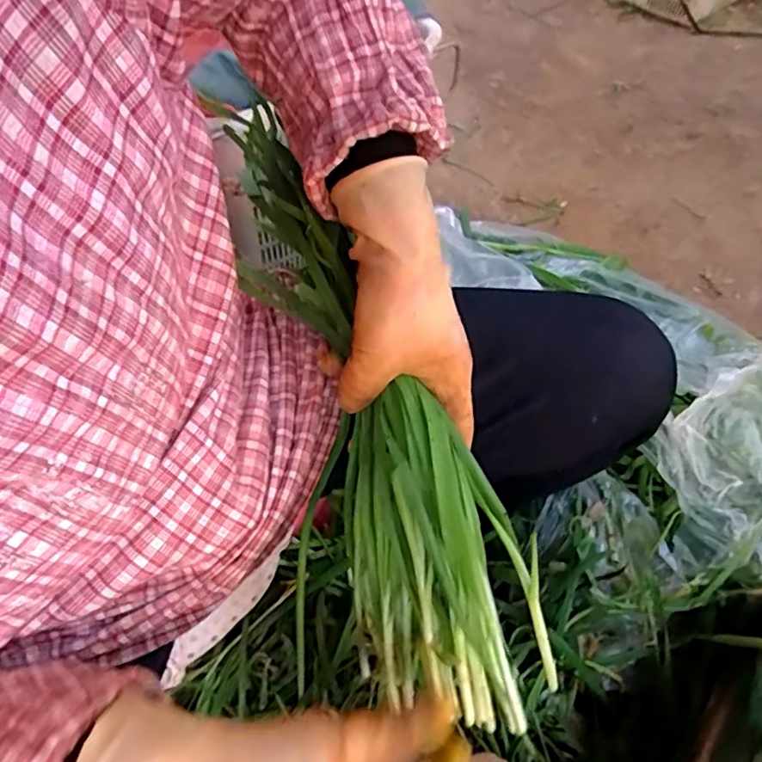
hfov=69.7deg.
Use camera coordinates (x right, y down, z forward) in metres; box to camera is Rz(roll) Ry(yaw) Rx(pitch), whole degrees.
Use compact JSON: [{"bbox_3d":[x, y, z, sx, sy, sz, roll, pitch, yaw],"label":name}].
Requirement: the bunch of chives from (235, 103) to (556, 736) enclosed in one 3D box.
[{"bbox_3d":[-0.017,0.011,0.360,0.101,0.097,0.399,-21,77,-14],"label":"bunch of chives"}]

